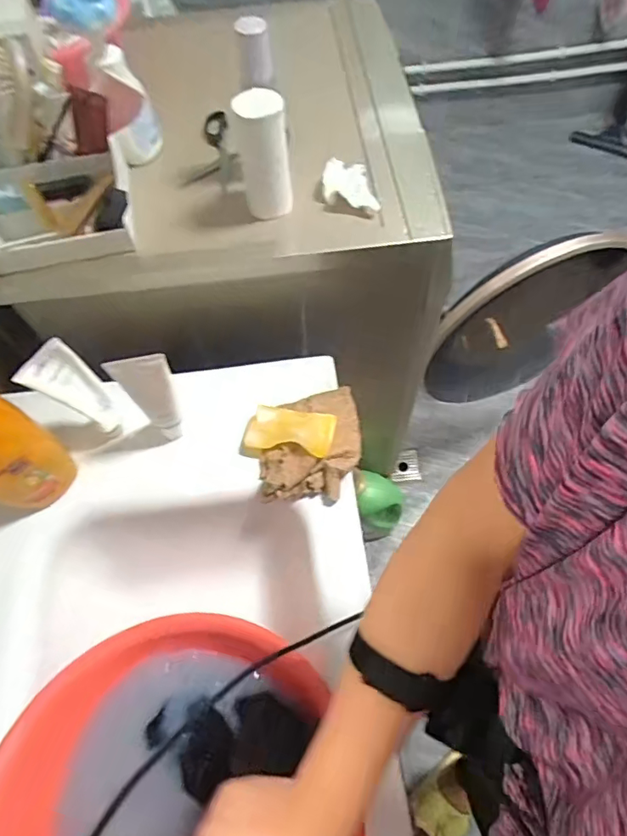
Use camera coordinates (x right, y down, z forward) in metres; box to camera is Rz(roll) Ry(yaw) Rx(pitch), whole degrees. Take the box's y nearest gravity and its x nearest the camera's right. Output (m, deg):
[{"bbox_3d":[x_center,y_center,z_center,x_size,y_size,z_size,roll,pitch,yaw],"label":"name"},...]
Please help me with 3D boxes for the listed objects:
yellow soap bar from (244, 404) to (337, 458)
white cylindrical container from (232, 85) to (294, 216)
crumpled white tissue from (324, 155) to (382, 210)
[{"bbox_3d":[-0.028,0.013,0.605,0.105,0.025,0.054,10,64,8],"label":"yellow soap bar"},{"bbox_3d":[-0.056,-0.297,0.575,0.052,0.142,0.055,-1,63,2],"label":"white cylindrical container"},{"bbox_3d":[0.047,-0.281,0.619,0.069,0.036,0.049,7,63,6],"label":"crumpled white tissue"}]

